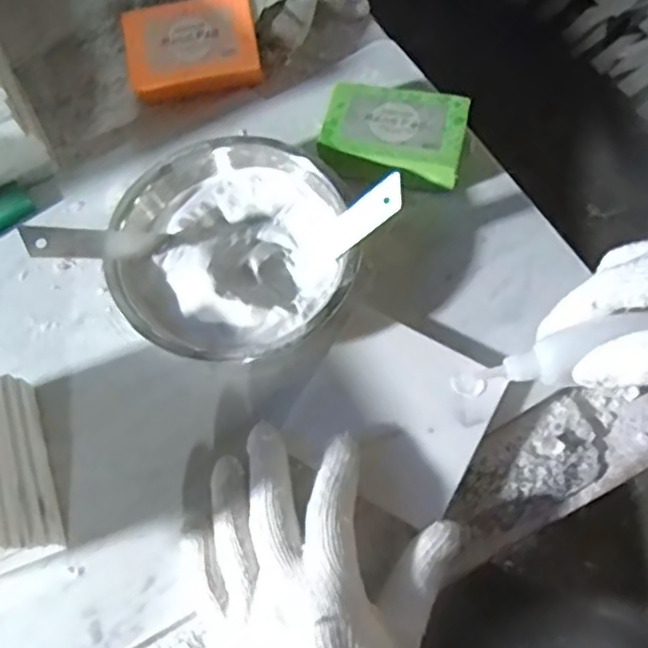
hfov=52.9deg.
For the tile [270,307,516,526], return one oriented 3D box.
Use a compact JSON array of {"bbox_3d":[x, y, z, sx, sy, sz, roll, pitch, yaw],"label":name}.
[{"bbox_3d":[0.039,0.050,0.373,0.100,0.014,0.099,29,69,13],"label":"tile"}]

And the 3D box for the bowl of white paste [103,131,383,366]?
[{"bbox_3d":[-0.053,-0.044,0.406,0.140,0.042,0.145,0,66,1],"label":"bowl of white paste"}]

